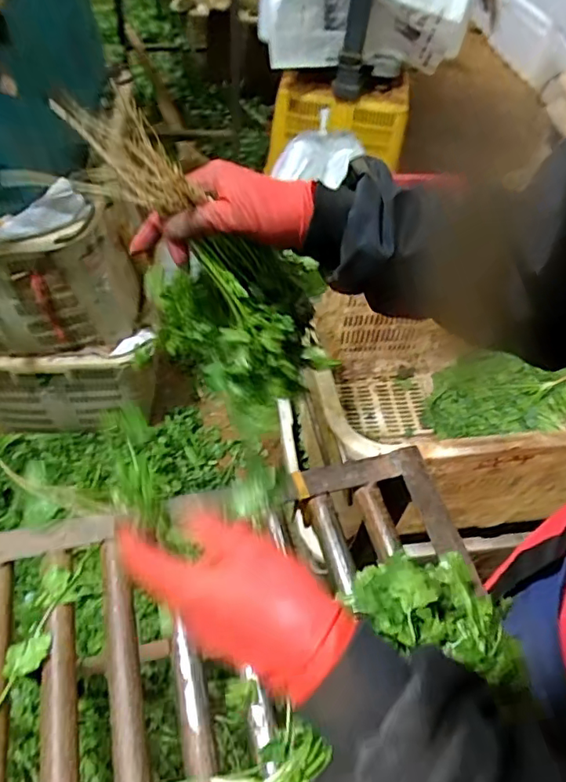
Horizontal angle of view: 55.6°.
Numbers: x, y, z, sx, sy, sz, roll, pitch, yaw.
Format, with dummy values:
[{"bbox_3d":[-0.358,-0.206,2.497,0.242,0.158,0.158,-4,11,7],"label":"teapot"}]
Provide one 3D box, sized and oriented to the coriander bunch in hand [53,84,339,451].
[{"bbox_3d":[-0.073,-0.099,0.447,0.126,0.277,0.110,-5,43,35],"label":"coriander bunch in hand"}]

